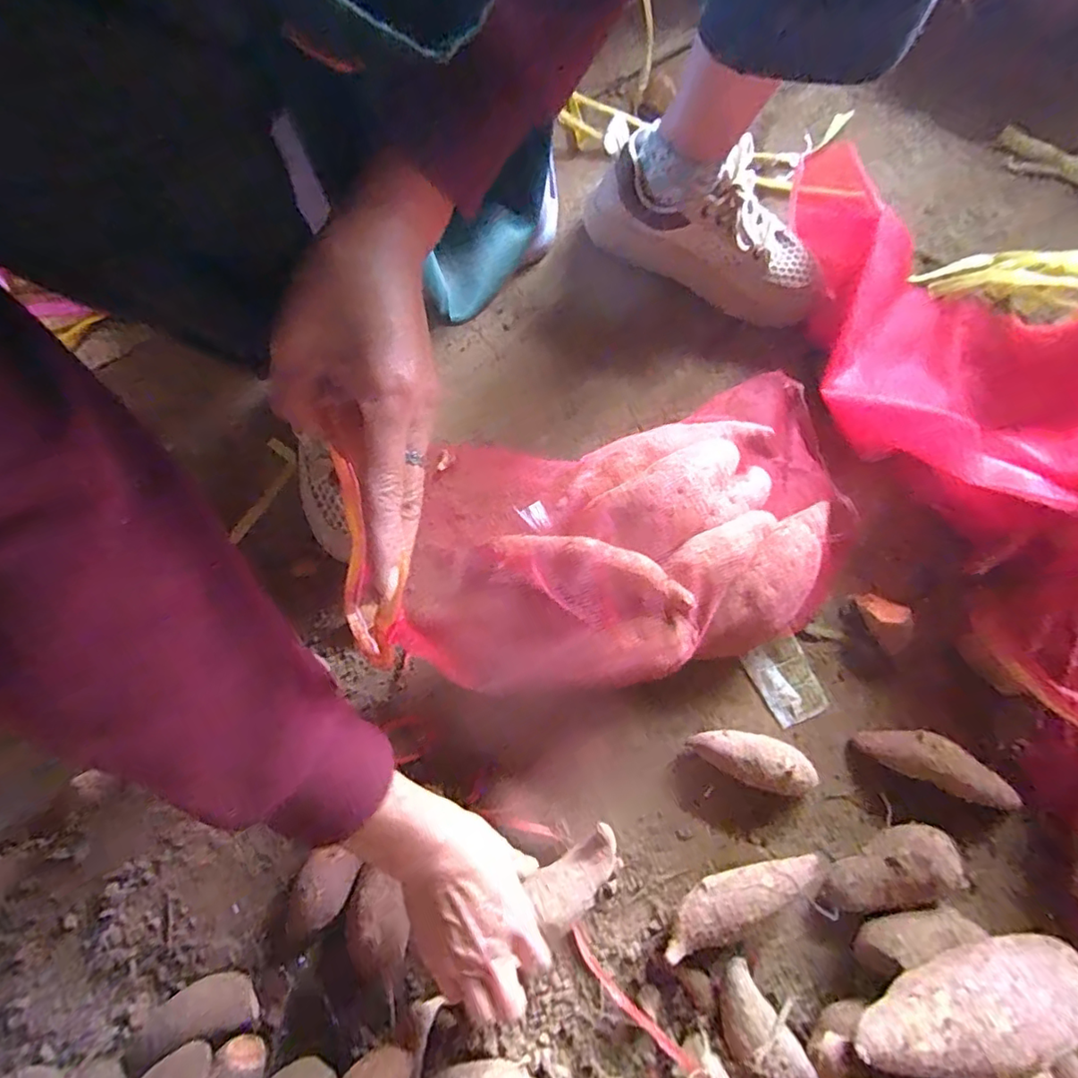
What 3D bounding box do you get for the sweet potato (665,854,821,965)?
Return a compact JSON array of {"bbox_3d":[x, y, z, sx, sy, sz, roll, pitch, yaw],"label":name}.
[{"bbox_3d":[0.147,0.261,0.412,0.125,0.040,0.035,-20,75,-5],"label":"sweet potato"}]

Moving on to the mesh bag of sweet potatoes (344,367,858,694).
[{"bbox_3d":[0.050,-0.006,0.435,0.403,0.112,0.215,-10,76,-1],"label":"mesh bag of sweet potatoes"}]

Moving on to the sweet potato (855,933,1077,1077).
[{"bbox_3d":[0.274,0.285,0.343,0.181,0.042,0.048,-9,76,-14],"label":"sweet potato"}]

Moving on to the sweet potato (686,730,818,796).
[{"bbox_3d":[0.166,0.171,0.438,0.094,0.037,0.035,18,76,6],"label":"sweet potato"}]

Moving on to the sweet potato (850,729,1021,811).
[{"bbox_3d":[0.311,0.173,0.434,0.113,0.032,0.035,23,76,7],"label":"sweet potato"}]

